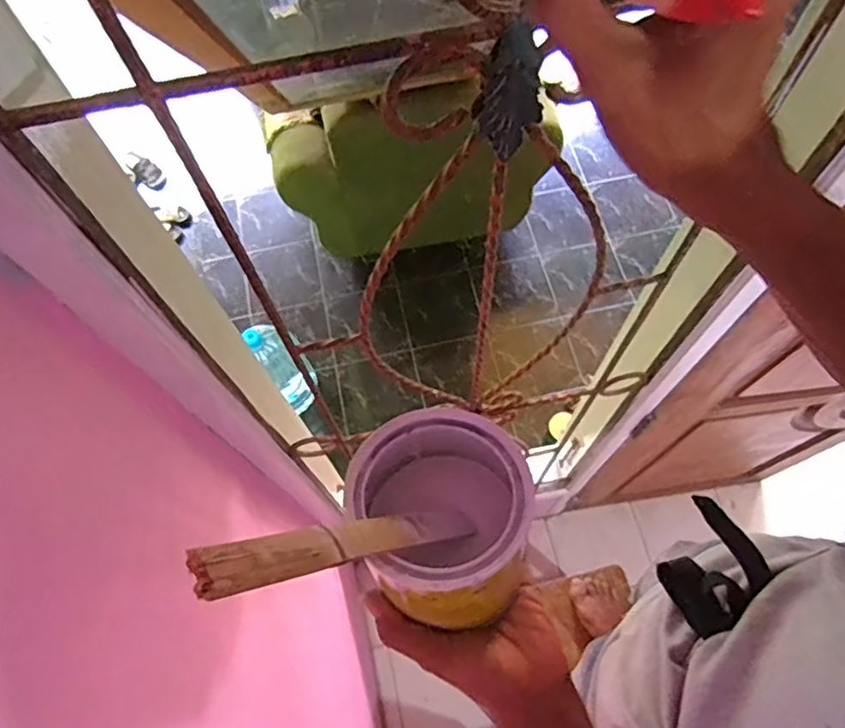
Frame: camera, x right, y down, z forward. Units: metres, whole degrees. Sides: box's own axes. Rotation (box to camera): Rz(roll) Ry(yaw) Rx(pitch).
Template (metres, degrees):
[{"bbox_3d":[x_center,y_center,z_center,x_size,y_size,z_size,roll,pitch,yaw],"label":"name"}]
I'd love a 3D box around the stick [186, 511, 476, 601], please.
[{"bbox_3d":[-0.028,0.090,0.320,0.010,0.205,0.022,-36,65,25],"label":"stick"}]

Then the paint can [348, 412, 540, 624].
[{"bbox_3d":[0.016,0.097,0.390,0.098,0.120,0.117,-29,69,-10],"label":"paint can"}]

